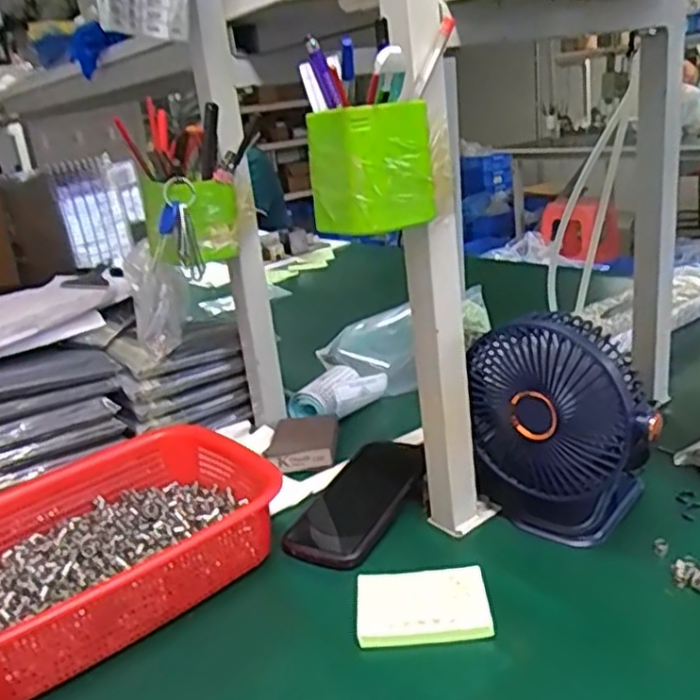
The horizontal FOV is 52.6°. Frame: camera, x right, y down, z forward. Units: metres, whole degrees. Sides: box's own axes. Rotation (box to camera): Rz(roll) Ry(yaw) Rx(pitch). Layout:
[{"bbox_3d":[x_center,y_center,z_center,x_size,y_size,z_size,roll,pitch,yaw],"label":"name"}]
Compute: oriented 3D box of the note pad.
[{"bbox_3d":[0.053,0.188,0.519,0.094,0.012,0.065,-6,20,3],"label":"note pad"}]

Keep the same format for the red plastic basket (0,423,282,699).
[{"bbox_3d":[-0.202,0.161,0.594,0.287,0.072,0.204,-22,25,-35],"label":"red plastic basket"}]

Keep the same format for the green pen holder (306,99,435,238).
[{"bbox_3d":[0.011,-0.125,0.490,0.071,0.079,0.068,-23,26,-38],"label":"green pen holder"}]

